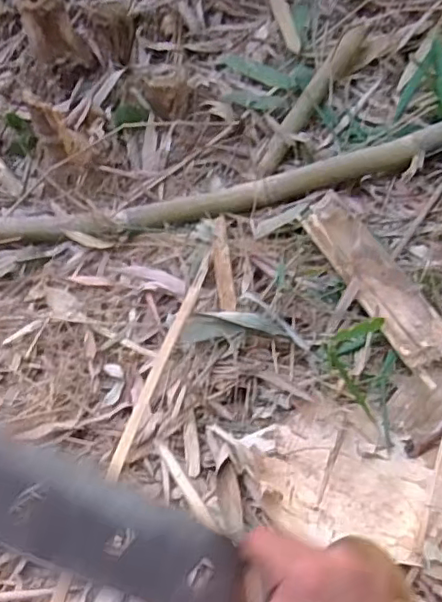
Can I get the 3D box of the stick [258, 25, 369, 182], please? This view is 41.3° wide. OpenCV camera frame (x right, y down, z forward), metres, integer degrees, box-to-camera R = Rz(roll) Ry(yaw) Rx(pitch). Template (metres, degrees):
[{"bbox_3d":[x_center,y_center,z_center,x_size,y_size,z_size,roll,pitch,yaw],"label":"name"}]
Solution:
[{"bbox_3d":[0.237,-0.525,1.512,0.055,0.068,0.538,28,75,23],"label":"stick"}]

